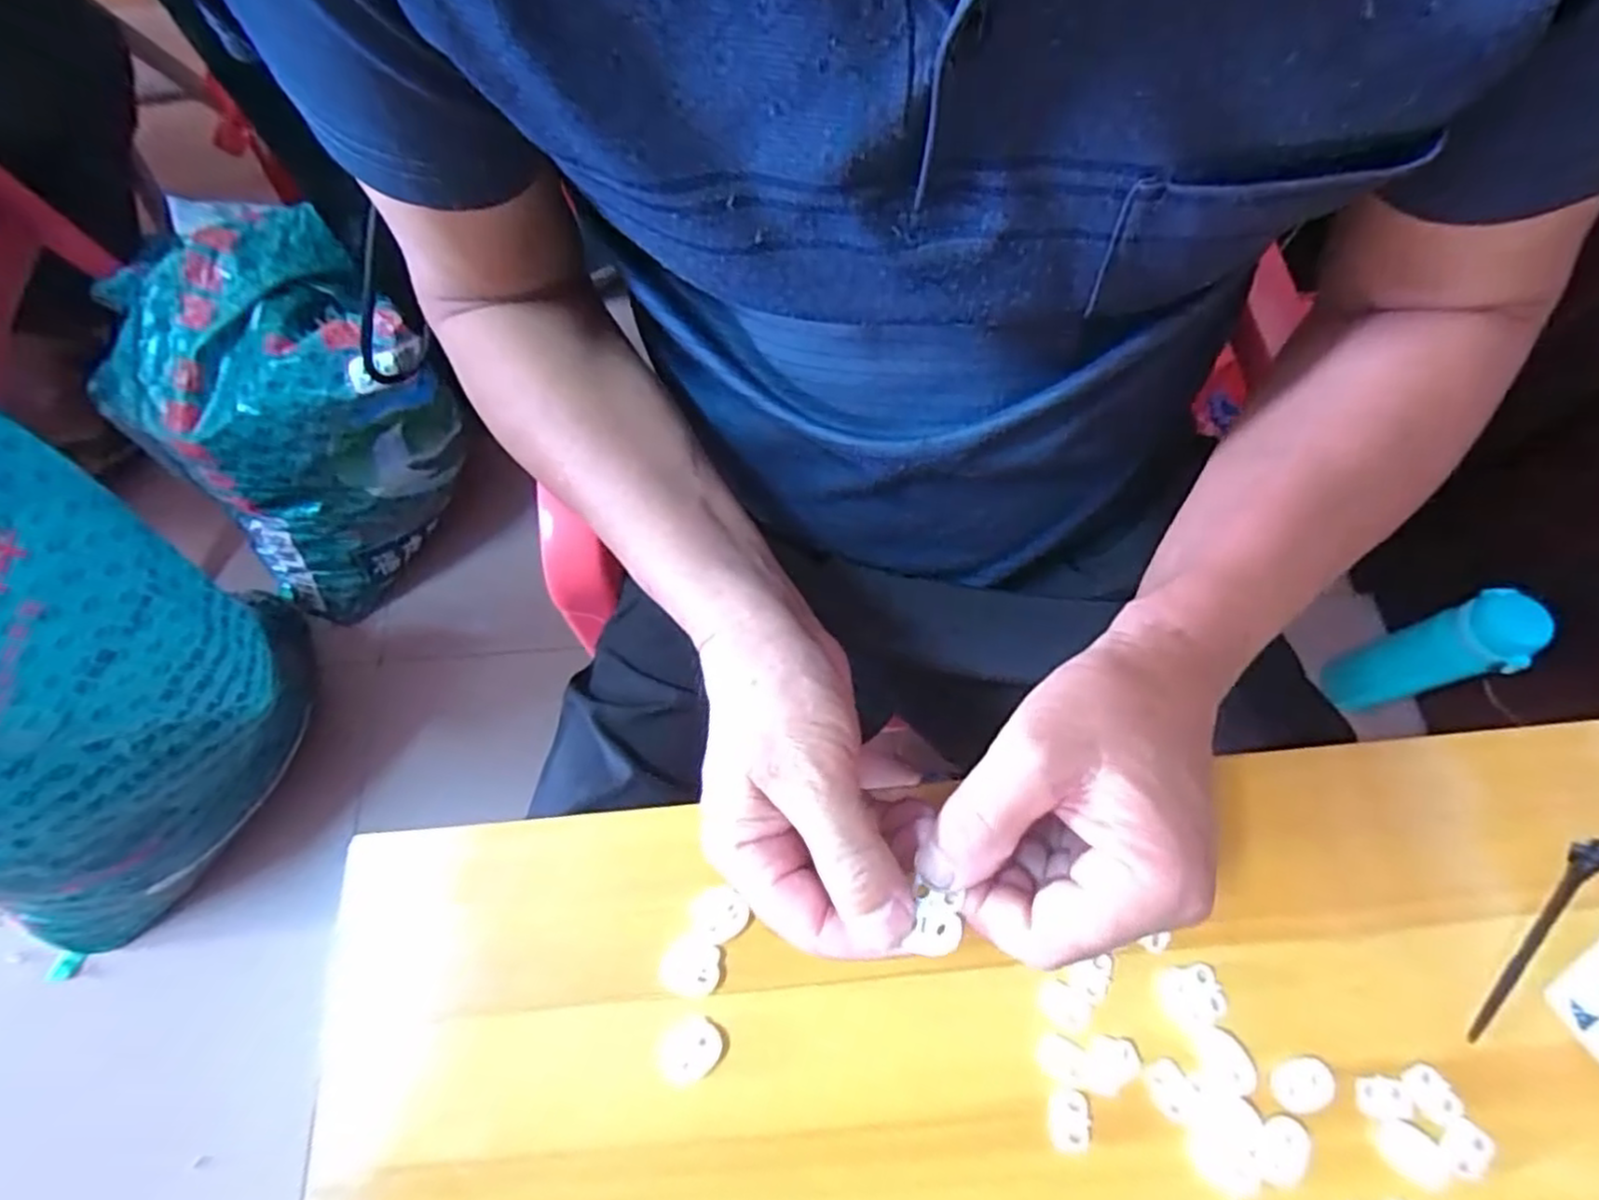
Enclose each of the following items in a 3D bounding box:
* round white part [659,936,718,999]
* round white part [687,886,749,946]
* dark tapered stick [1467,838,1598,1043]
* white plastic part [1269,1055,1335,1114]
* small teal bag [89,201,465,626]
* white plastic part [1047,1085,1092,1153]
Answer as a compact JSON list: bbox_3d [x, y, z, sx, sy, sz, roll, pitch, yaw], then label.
[{"bbox_3d":[-0.045,0.150,0.299,0.023,0.004,0.020,11,70,5],"label":"round white part"},{"bbox_3d":[-0.035,0.132,0.306,0.022,0.004,0.022,0,69,1],"label":"round white part"},{"bbox_3d":[0.300,0.136,0.296,0.103,0.010,0.008,-42,73,-15],"label":"dark tapered stick"},{"bbox_3d":[0.192,0.186,0.281,0.024,0.004,0.016,-21,70,-7],"label":"white plastic part"},{"bbox_3d":[-0.537,-0.181,0.793,0.260,0.313,0.218,-40,74,-13],"label":"small teal bag"},{"bbox_3d":[0.103,0.197,0.278,0.015,0.004,0.021,16,71,7],"label":"white plastic part"}]

